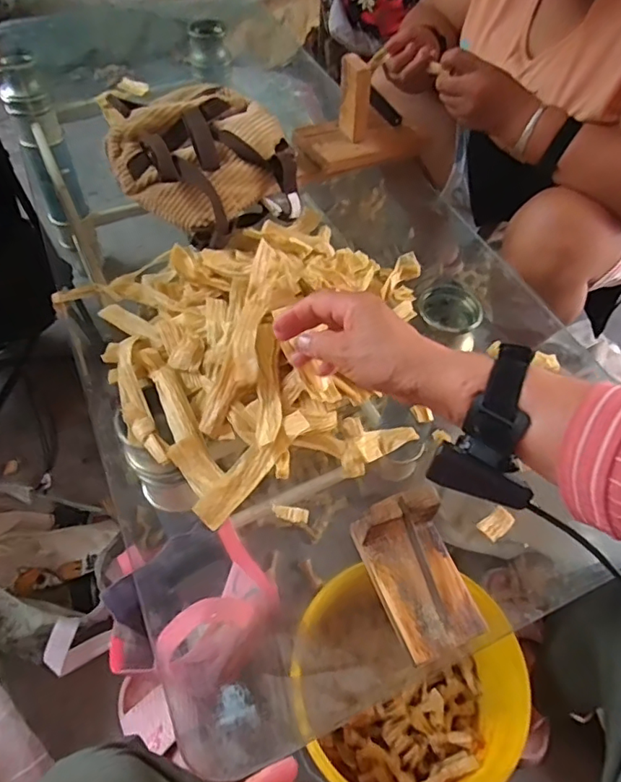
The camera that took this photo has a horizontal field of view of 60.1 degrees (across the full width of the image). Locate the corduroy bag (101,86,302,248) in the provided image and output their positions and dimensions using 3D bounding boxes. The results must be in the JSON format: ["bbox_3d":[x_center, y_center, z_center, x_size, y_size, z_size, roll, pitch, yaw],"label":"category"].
[{"bbox_3d":[-0.117,-0.269,0.633,0.195,0.085,0.198,-29,61,-21],"label":"corduroy bag"}]

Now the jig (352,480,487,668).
[{"bbox_3d":[0.084,0.132,0.394,0.069,0.046,0.106,-20,58,-16],"label":"jig"}]

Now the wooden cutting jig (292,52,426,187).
[{"bbox_3d":[0.075,-0.348,0.690,0.185,0.117,0.077,-5,56,-6],"label":"wooden cutting jig"}]

